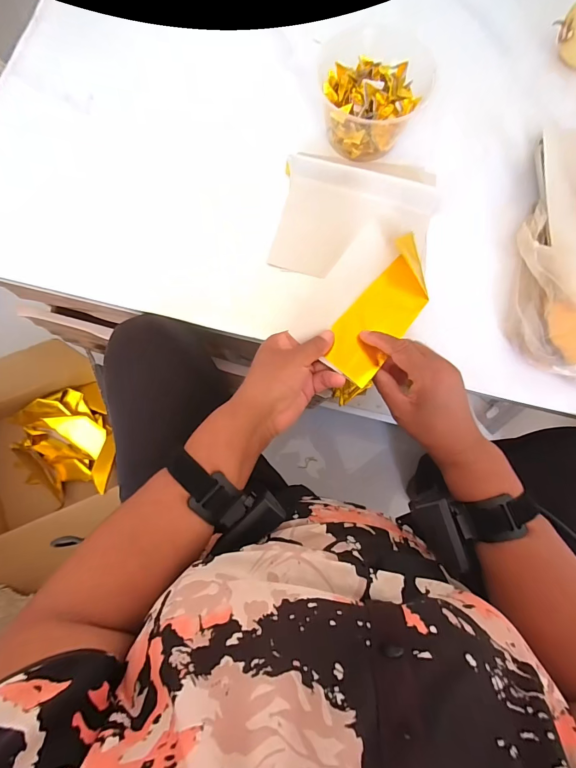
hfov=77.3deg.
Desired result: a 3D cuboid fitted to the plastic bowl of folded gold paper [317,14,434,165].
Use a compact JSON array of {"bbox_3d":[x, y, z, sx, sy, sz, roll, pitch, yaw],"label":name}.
[{"bbox_3d":[0.110,-0.370,0.455,0.136,0.060,0.132,0,78,-1],"label":"plastic bowl of folded gold paper"}]

